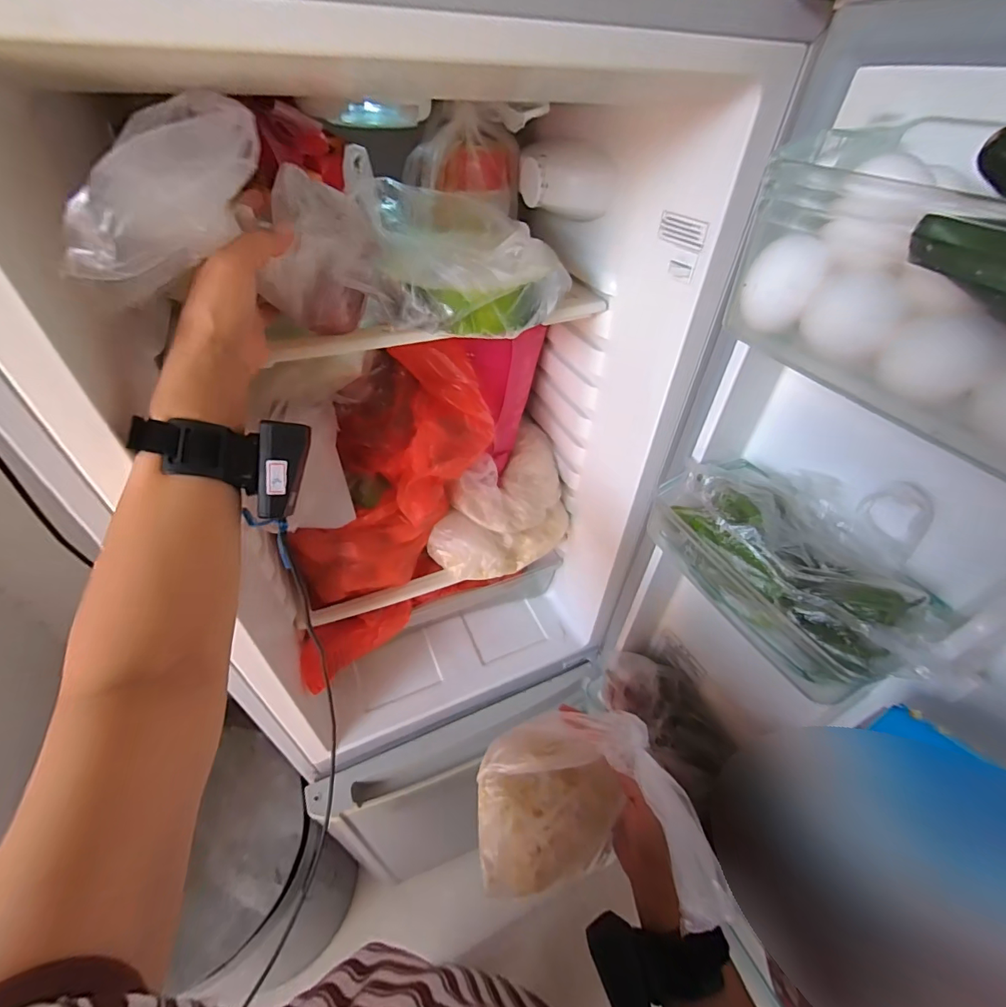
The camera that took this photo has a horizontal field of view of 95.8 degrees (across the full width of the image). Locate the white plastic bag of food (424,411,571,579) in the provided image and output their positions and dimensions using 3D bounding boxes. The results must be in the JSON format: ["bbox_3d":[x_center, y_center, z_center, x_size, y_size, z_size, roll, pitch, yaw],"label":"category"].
[{"bbox_3d":[0.006,0.010,0.677,0.134,0.153,0.217,33,51,28],"label":"white plastic bag of food"}]

